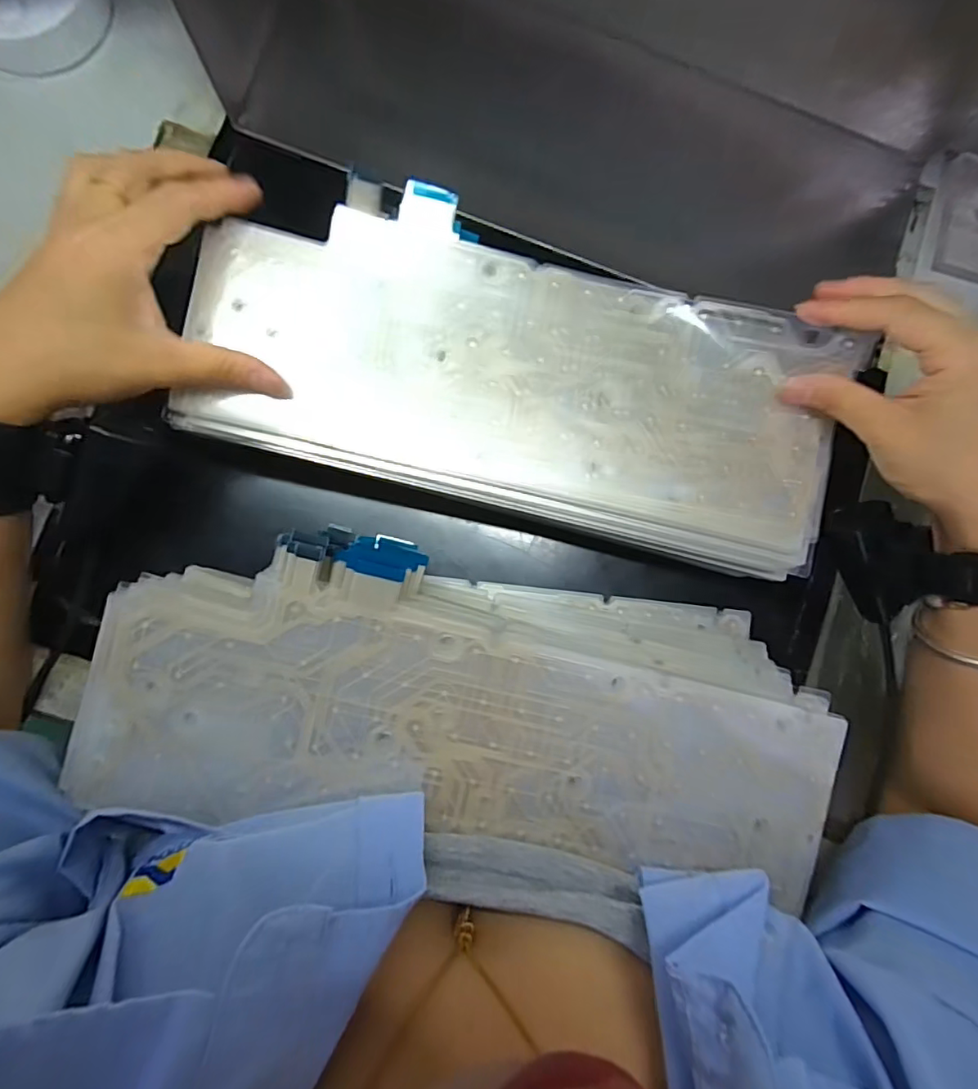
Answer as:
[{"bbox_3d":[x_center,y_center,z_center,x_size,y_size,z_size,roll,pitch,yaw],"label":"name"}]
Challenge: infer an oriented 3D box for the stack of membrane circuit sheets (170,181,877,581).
[{"bbox_3d":[0.023,-0.088,0.288,0.348,0.029,0.140,13,89,-5],"label":"stack of membrane circuit sheets"}]

